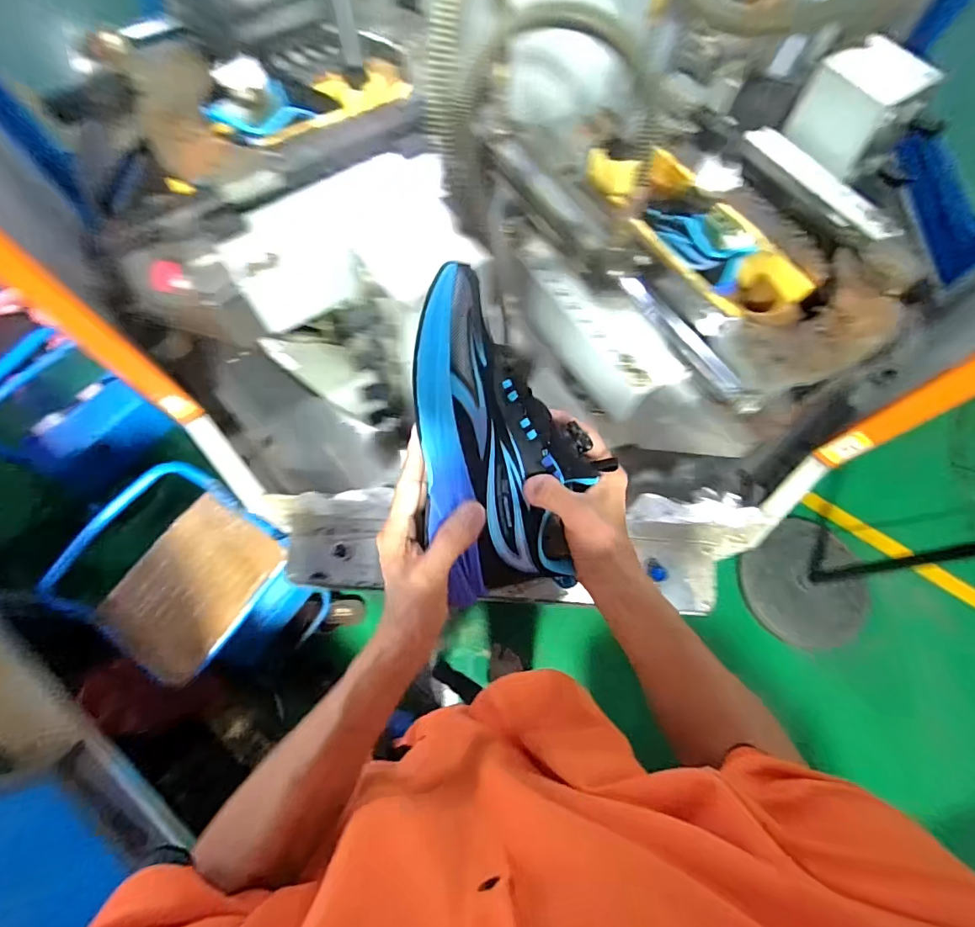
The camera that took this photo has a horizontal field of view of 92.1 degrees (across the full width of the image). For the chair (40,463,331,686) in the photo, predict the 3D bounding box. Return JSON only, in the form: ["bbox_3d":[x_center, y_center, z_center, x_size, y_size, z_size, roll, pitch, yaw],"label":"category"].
[{"bbox_3d":[-0.686,0.293,1.197,0.377,0.481,0.356,37,76,11],"label":"chair"}]

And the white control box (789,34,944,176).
[{"bbox_3d":[0.599,-0.583,0.762,0.127,0.108,0.141,-37,75,-11],"label":"white control box"}]

